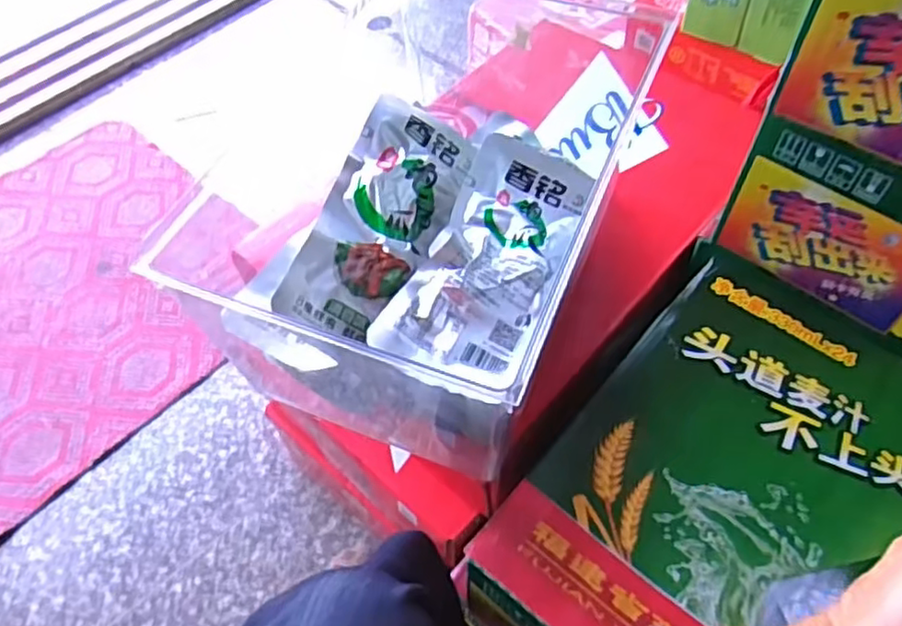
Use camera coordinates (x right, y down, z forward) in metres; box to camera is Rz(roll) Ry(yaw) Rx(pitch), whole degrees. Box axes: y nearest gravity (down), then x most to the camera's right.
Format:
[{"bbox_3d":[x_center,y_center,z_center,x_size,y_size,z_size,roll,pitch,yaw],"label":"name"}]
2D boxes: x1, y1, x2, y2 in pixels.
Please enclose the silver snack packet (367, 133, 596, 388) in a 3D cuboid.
[{"bbox_3d":[0.028,-0.034,0.401,0.081,0.020,0.171,27,60,-2],"label":"silver snack packet"}]

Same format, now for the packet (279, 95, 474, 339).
[{"bbox_3d":[-0.038,-0.057,0.398,0.069,0.018,0.163,31,61,-18],"label":"packet"}]

